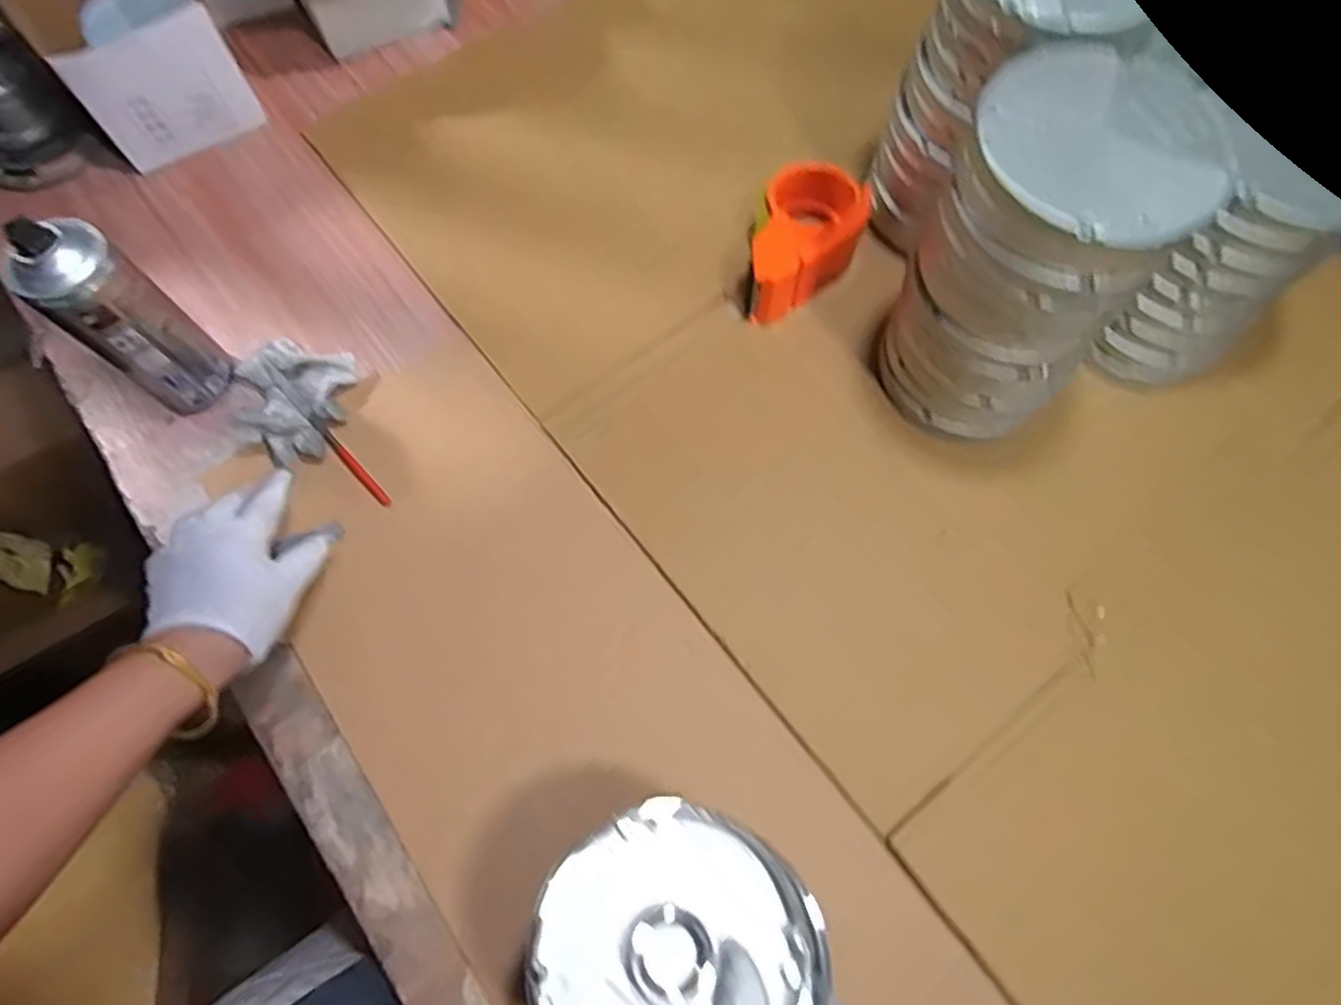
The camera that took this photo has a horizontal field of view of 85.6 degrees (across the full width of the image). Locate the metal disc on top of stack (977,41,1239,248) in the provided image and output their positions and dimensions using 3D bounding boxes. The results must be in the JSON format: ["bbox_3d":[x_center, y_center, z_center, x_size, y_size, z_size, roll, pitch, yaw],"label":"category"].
[{"bbox_3d":[0.244,-0.201,0.401,0.123,0.018,0.135,-22,72,-7],"label":"metal disc on top of stack"}]

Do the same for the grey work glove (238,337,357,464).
[{"bbox_3d":[-0.308,-0.080,0.571,0.090,0.046,0.104,13,71,5],"label":"grey work glove"}]

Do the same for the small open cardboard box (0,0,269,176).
[{"bbox_3d":[-0.479,-0.406,0.654,0.131,0.112,0.161,-35,74,-11],"label":"small open cardboard box"}]

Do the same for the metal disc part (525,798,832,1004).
[{"bbox_3d":[-0.001,0.227,0.374,0.139,0.030,0.114,-28,71,-24],"label":"metal disc part"}]

